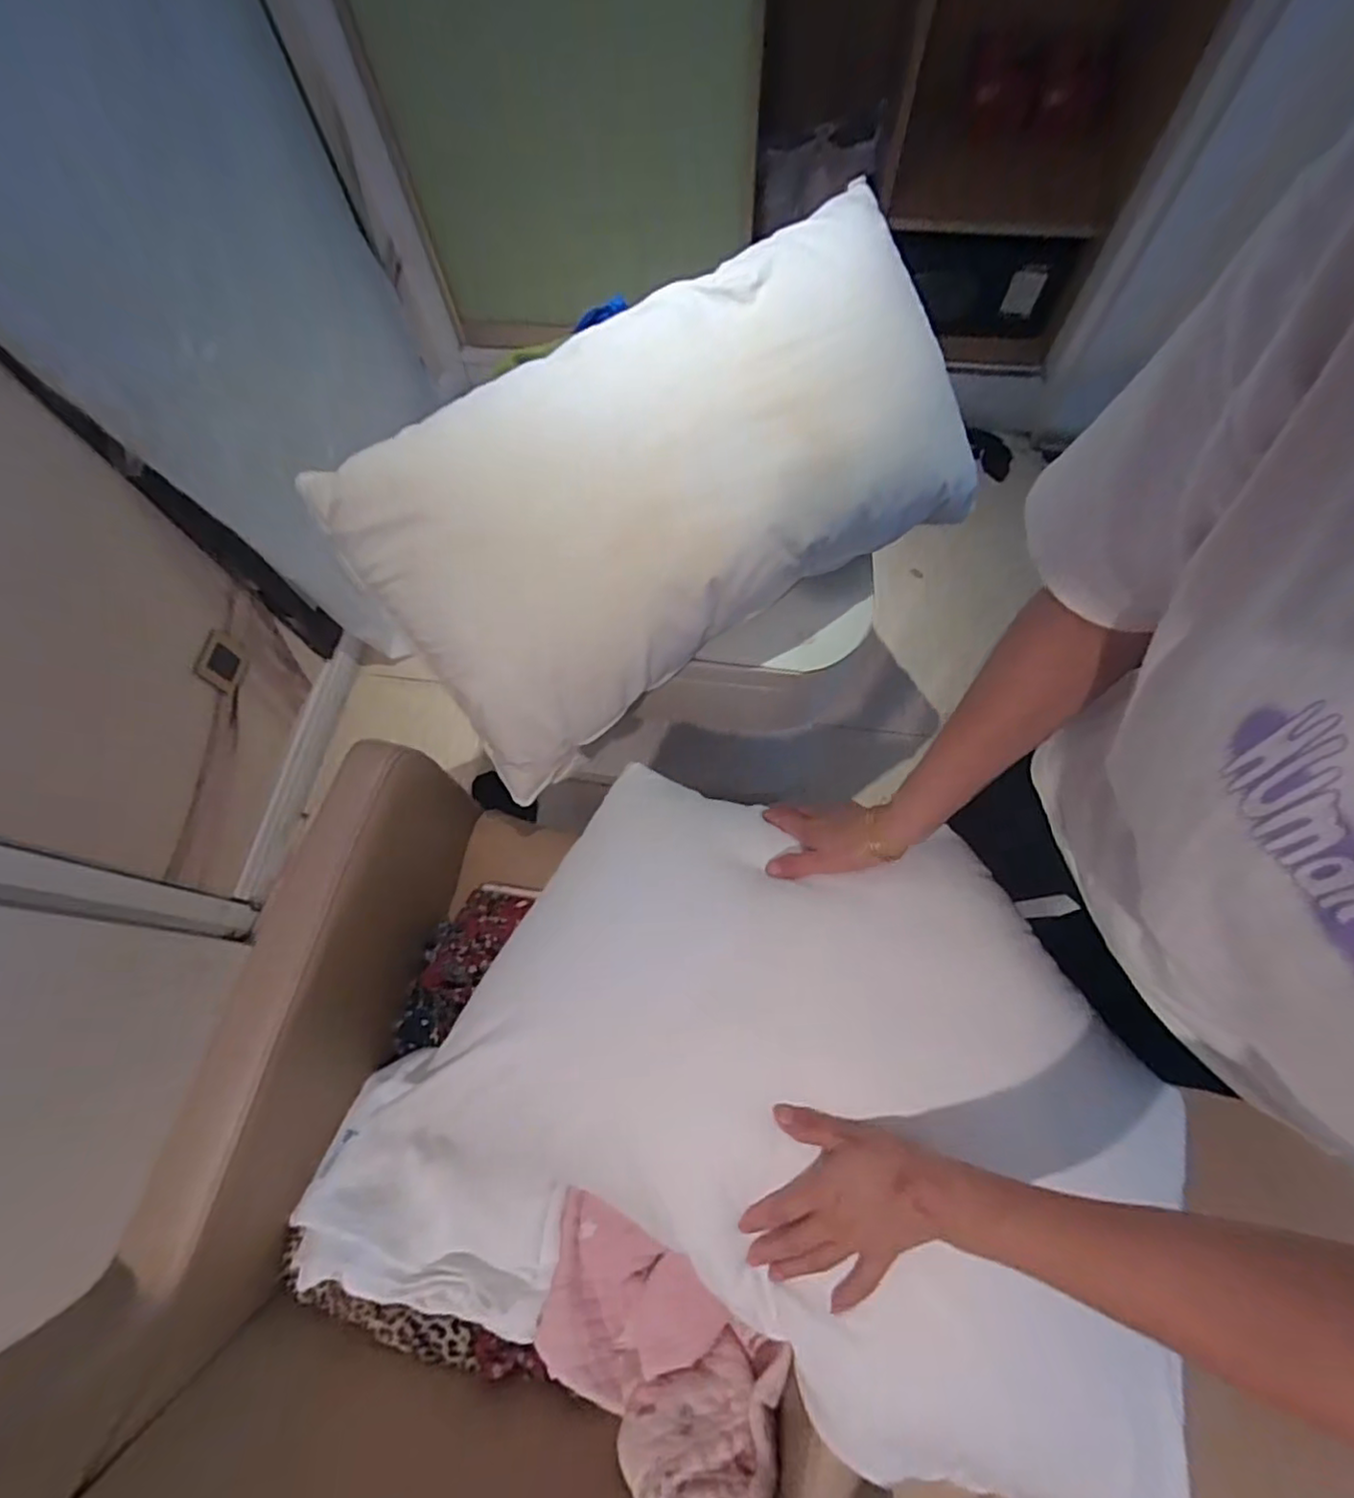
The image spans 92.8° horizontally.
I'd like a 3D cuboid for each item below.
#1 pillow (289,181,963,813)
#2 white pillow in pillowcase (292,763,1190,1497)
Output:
[{"bbox_3d":[0.008,-0.286,0.738,0.713,0.141,0.412,-30,100,-3],"label":"pillow"},{"bbox_3d":[0.087,0.283,0.533,0.603,0.185,0.454,18,70,9],"label":"white pillow in pillowcase"}]

